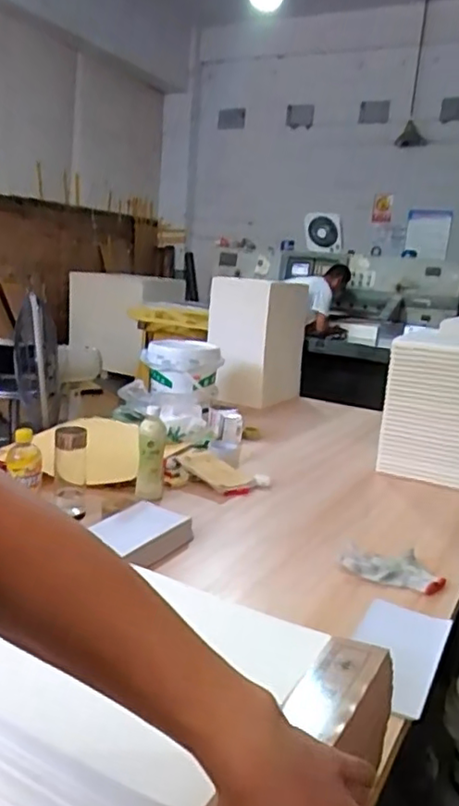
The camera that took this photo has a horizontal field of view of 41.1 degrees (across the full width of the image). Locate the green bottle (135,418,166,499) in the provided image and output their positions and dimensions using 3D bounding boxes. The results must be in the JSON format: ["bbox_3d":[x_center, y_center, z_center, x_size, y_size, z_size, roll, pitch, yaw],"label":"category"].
[{"bbox_3d":[-0.184,0.133,1.433,0.064,0.194,0.066,3,13,-7],"label":"green bottle"}]

